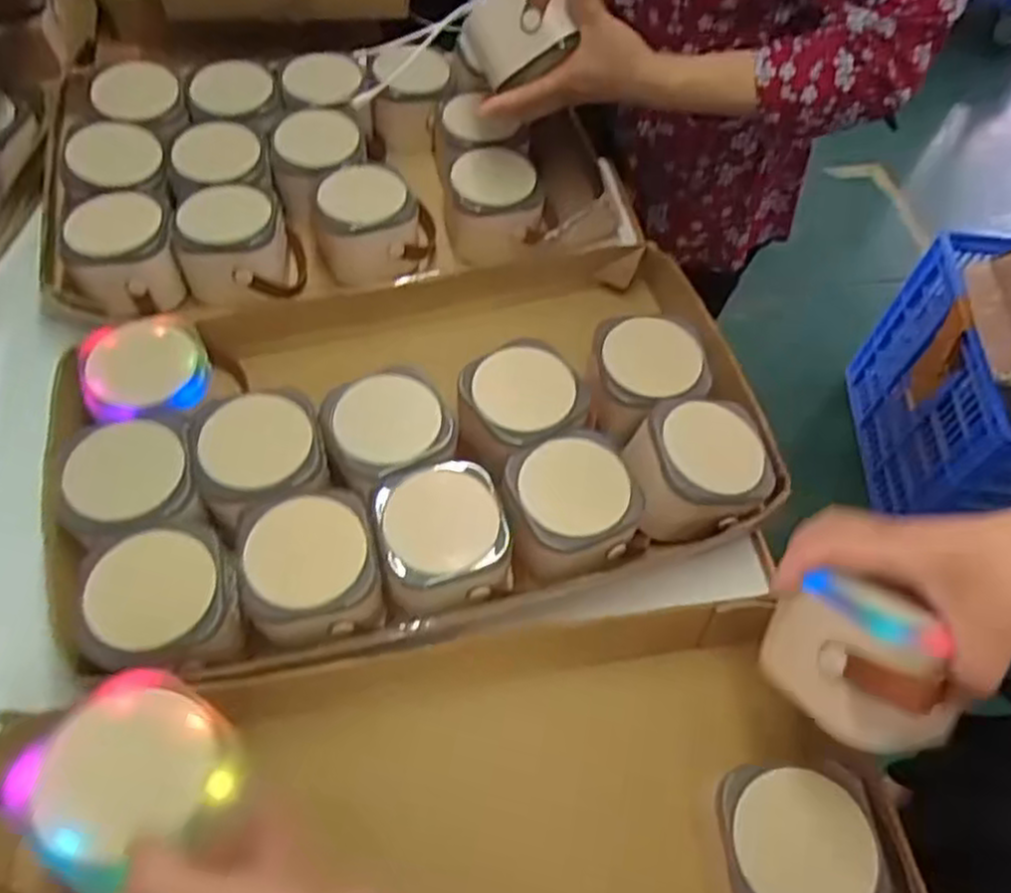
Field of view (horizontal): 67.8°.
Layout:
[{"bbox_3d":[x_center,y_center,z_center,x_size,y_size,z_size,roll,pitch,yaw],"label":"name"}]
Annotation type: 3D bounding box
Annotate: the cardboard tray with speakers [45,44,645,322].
[{"bbox_3d":[-0.151,-0.270,0.737,0.526,0.104,0.320,-5,57,-6],"label":"cardboard tray with speakers"}]

